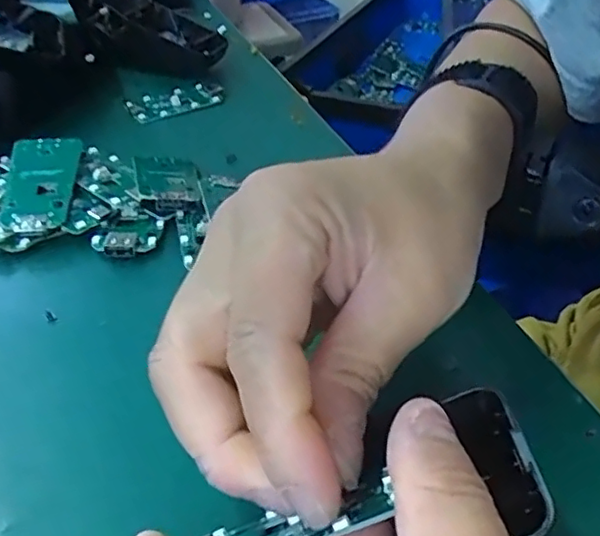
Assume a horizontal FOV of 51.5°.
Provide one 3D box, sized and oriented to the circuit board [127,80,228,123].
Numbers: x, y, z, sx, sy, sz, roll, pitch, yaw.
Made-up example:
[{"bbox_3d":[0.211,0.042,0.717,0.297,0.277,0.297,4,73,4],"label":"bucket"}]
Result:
[{"bbox_3d":[-0.080,-0.110,0.404,0.062,0.008,0.028,-22,43,-22],"label":"circuit board"}]

